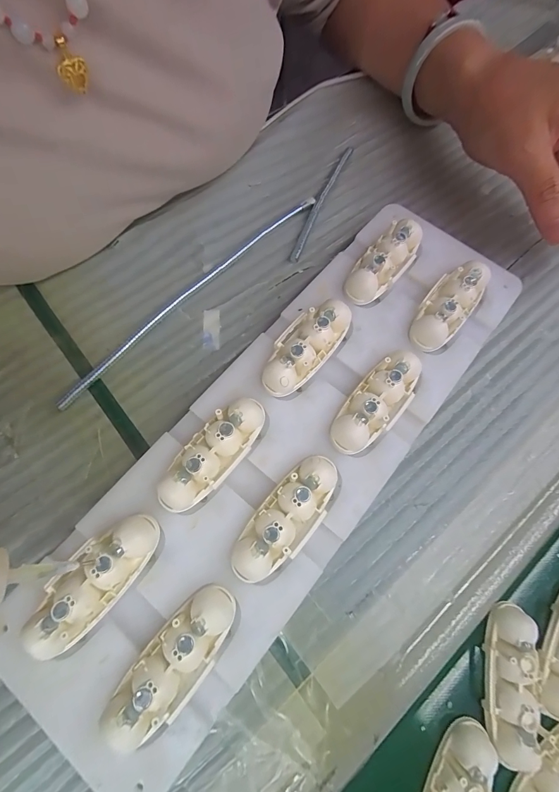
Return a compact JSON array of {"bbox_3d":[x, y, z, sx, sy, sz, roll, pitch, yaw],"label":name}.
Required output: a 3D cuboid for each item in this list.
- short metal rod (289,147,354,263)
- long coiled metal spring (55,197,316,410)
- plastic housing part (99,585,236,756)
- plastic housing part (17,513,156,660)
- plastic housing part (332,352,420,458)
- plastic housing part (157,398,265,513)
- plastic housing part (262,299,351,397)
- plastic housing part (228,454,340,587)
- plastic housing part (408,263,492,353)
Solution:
[{"bbox_3d":[0.030,-0.138,0.257,0.008,0.004,0.111,23,71,6],"label":"short metal rod"},{"bbox_3d":[-0.052,-0.068,0.231,0.011,0.006,0.209,42,74,12],"label":"long coiled metal spring"},{"bbox_3d":[-0.042,0.106,0.143,0.024,0.015,0.061,37,73,10],"label":"plastic housing part"},{"bbox_3d":[-0.077,0.076,0.150,0.024,0.018,0.059,36,73,10],"label":"plastic housing part"},{"bbox_3d":[0.049,0.003,0.180,0.023,0.018,0.059,39,74,11],"label":"plastic housing part"},{"bbox_3d":[-0.032,0.027,0.171,0.023,0.015,0.061,39,74,11],"label":"plastic housing part"},{"bbox_3d":[0.013,-0.027,0.191,0.026,0.015,0.059,35,73,10],"label":"plastic housing part"},{"bbox_3d":[0.003,0.055,0.162,0.023,0.015,0.061,40,74,11],"label":"plastic housing part"},{"bbox_3d":[0.095,-0.051,0.201,0.025,0.018,0.058,37,73,10],"label":"plastic housing part"}]

